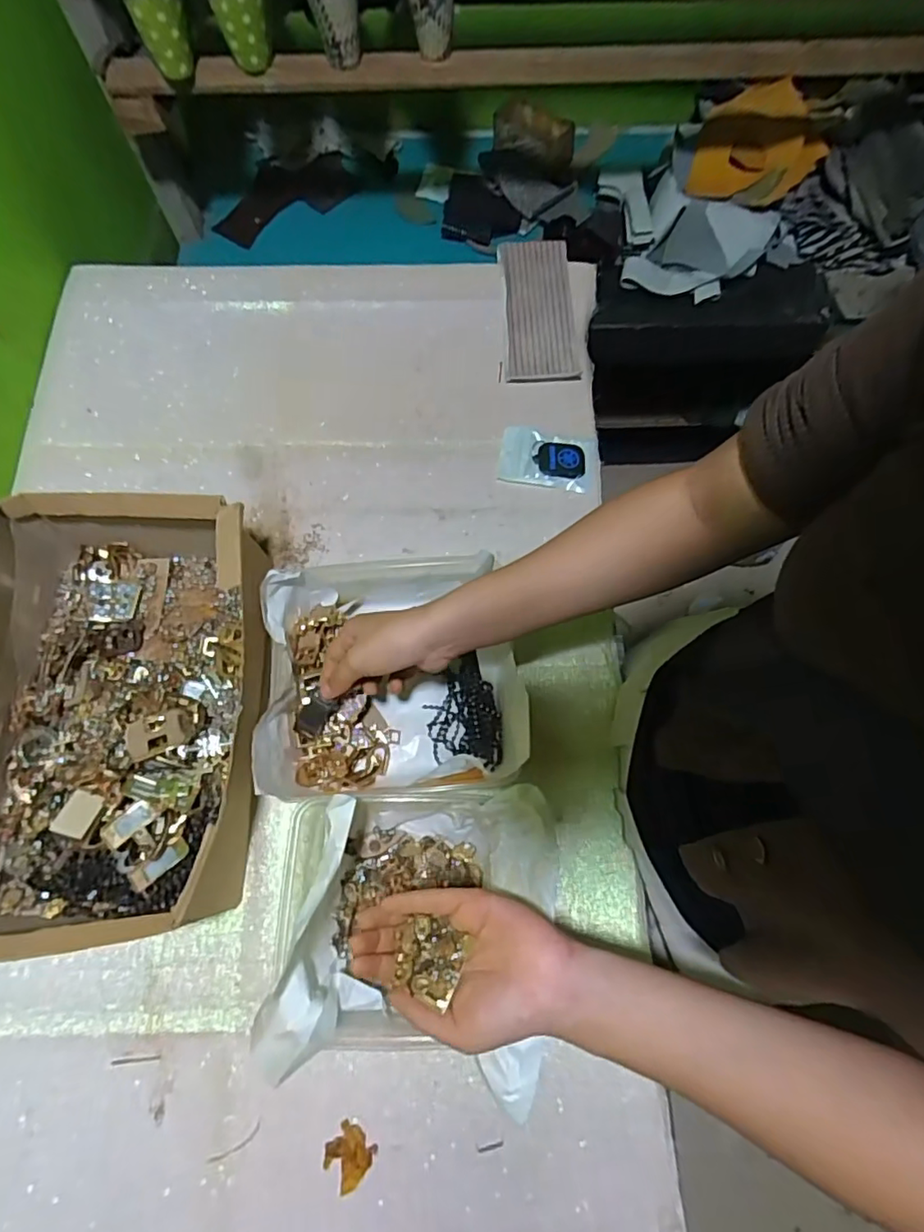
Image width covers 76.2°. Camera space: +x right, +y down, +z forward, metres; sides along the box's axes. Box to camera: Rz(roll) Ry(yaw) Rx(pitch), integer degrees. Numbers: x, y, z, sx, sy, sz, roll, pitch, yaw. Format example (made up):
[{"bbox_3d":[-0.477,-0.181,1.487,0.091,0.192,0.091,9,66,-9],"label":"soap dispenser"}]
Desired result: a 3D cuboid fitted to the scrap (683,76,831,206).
[{"bbox_3d":[0.417,-0.669,0.829,0.162,0.049,0.198,15,71,5],"label":"scrap"}]

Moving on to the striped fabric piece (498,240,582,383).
[{"bbox_3d":[0.091,-0.348,0.676,0.088,0.040,0.170,-1,71,-3],"label":"striped fabric piece"}]

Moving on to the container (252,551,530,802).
[{"bbox_3d":[-0.056,0.037,0.516,0.216,0.074,0.223,-3,71,-3],"label":"container"}]

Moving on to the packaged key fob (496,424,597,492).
[{"bbox_3d":[0.089,-0.166,0.628,0.096,0.018,0.064,9,71,1],"label":"packaged key fob"}]

